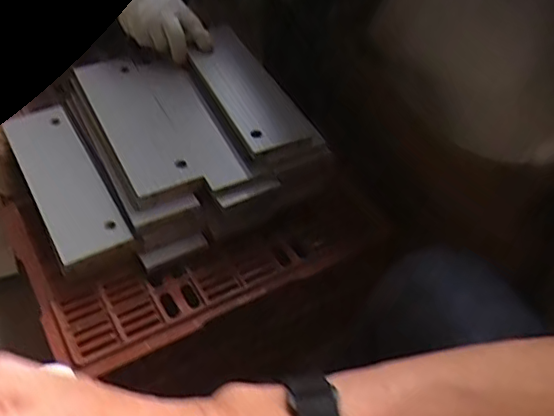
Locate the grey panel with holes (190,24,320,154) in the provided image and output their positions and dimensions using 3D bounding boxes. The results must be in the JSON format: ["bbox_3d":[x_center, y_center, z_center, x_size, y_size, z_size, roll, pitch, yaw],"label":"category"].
[{"bbox_3d":[-0.044,-0.164,0.766,0.084,0.024,0.238,-21,52,-20],"label":"grey panel with holes"}]

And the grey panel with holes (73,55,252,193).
[{"bbox_3d":[-0.153,-0.114,0.739,0.128,0.028,0.259,-21,53,-20],"label":"grey panel with holes"}]

